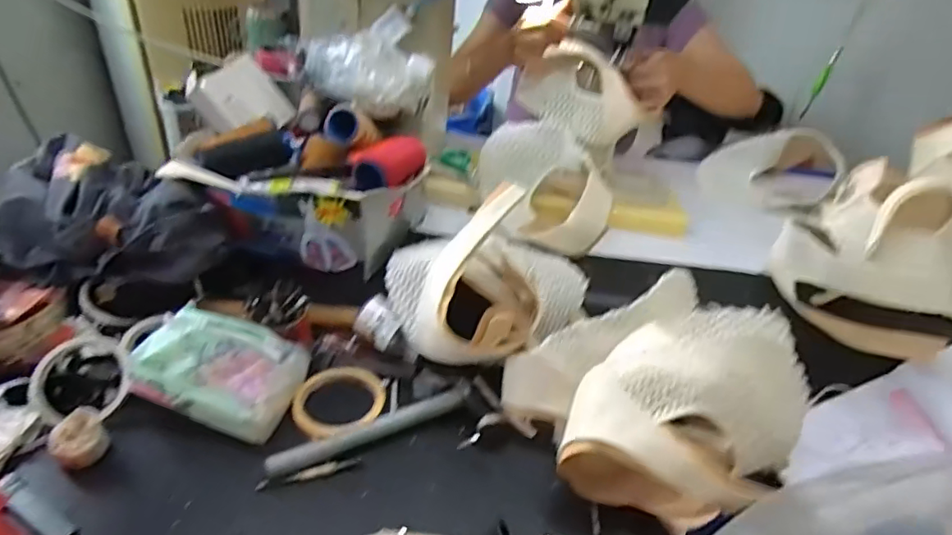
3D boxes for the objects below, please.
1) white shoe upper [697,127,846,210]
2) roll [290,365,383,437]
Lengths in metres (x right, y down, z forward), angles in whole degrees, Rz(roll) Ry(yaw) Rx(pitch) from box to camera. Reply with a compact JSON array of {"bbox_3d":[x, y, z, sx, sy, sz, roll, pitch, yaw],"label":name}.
[{"bbox_3d":[0.503,-0.173,1.001,0.213,0.134,0.079,12,34,11],"label":"white shoe upper"},{"bbox_3d":[-0.148,0.142,0.619,0.094,0.015,0.086,3,33,-2],"label":"roll"}]

